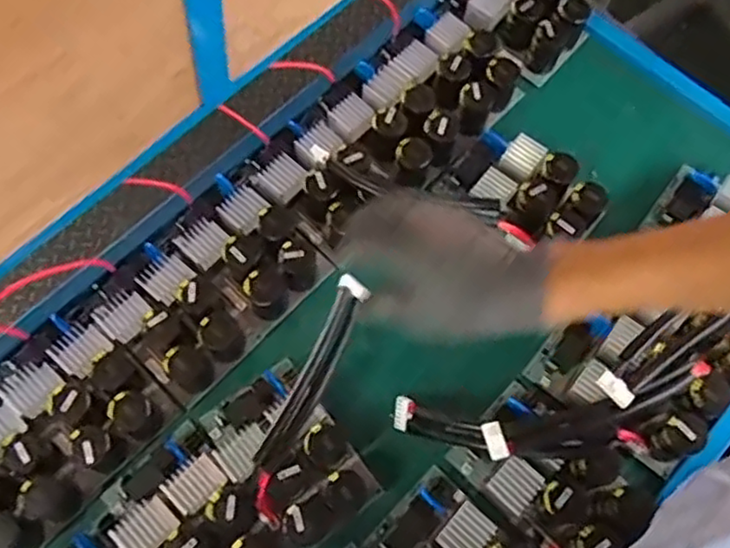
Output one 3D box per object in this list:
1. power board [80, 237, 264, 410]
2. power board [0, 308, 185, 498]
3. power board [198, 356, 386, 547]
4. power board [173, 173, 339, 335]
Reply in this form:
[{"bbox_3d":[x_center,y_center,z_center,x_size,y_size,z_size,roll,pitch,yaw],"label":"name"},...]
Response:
[{"bbox_3d":[-0.188,0.039,0.640,0.147,0.061,0.100,40,74,14],"label":"power board"},{"bbox_3d":[-0.257,0.107,0.612,0.105,0.071,0.144,-42,74,-15],"label":"power board"},{"bbox_3d":[-0.067,0.154,0.584,0.096,0.060,0.152,-36,73,-13],"label":"power board"},{"bbox_3d":[-0.114,-0.031,0.654,0.100,0.057,0.142,-42,74,-15],"label":"power board"}]

